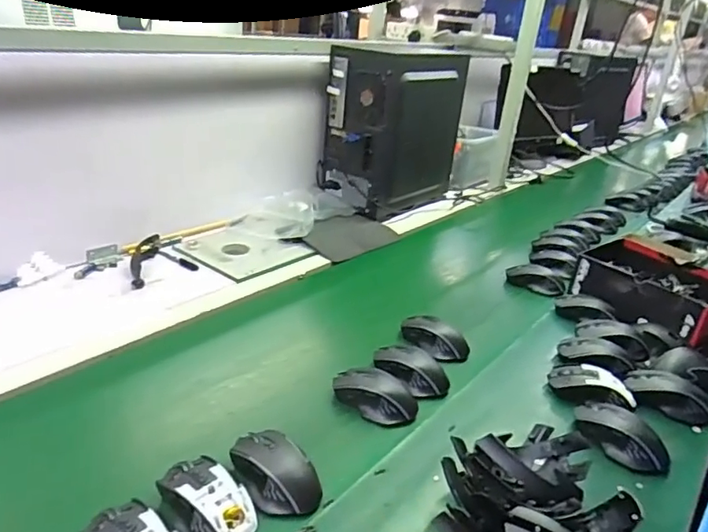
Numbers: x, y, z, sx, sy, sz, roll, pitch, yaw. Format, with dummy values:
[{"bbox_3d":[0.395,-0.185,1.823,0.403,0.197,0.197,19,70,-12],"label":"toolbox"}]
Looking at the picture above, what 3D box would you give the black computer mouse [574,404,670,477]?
[{"bbox_3d":[0.338,0.212,0.694,0.056,0.036,0.112,-12,31,-36],"label":"black computer mouse"}]

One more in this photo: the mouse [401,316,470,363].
[{"bbox_3d":[0.130,0.115,0.880,0.112,0.032,0.056,26,31,34],"label":"mouse"}]

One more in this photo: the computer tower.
[{"bbox_3d":[0.106,-0.348,1.404,0.189,0.378,0.365,25,30,33],"label":"computer tower"}]

